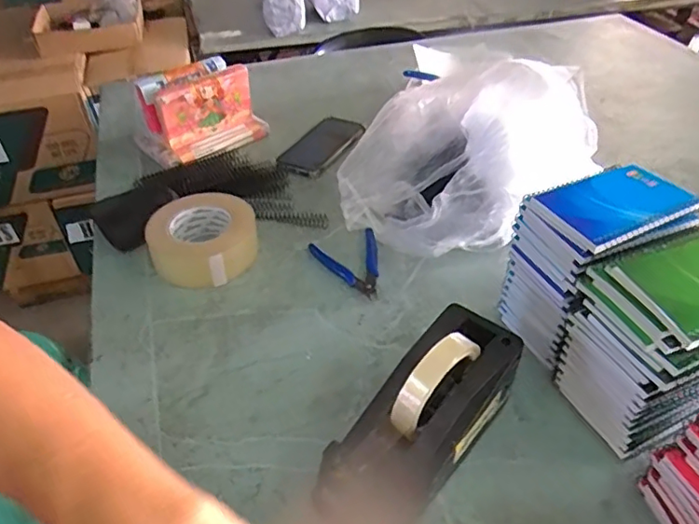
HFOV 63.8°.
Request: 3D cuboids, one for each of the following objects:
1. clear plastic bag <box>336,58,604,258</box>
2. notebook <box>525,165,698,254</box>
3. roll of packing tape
[{"bbox_3d":[0.140,-0.127,0.710,0.260,0.172,0.225,-25,46,-23],"label":"clear plastic bag"},{"bbox_3d":[0.251,-0.055,0.528,0.138,0.012,0.087,-19,44,-18],"label":"notebook"},{"bbox_3d":[-0.184,-0.031,0.700,0.124,0.056,0.132,-2,41,1],"label":"roll of packing tape"}]

